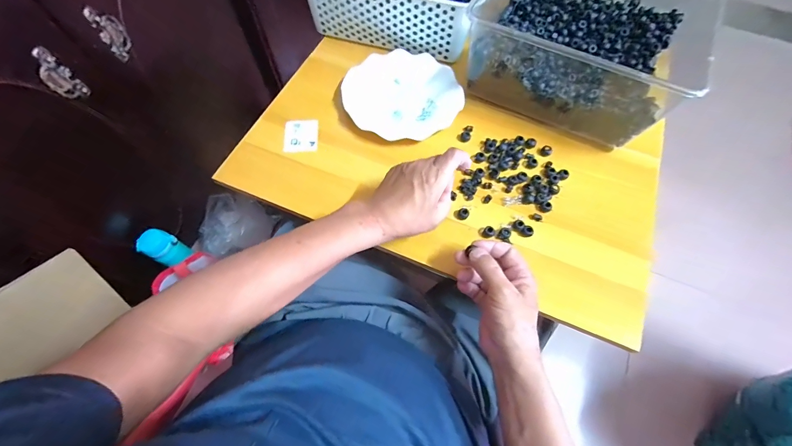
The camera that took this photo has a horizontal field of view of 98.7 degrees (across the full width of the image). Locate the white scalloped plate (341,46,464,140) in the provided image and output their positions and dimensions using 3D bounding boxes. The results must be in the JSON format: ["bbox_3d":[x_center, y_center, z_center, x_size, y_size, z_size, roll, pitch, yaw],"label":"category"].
[{"bbox_3d":[0.009,-0.209,0.555,0.181,0.019,0.174,1,64,-2],"label":"white scalloped plate"}]

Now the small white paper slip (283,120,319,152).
[{"bbox_3d":[-0.146,-0.135,0.528,0.050,0.004,0.057,0,68,-8],"label":"small white paper slip"}]

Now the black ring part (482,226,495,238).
[{"bbox_3d":[0.125,0.012,0.454,0.015,0.010,0.017,33,67,13],"label":"black ring part"}]

